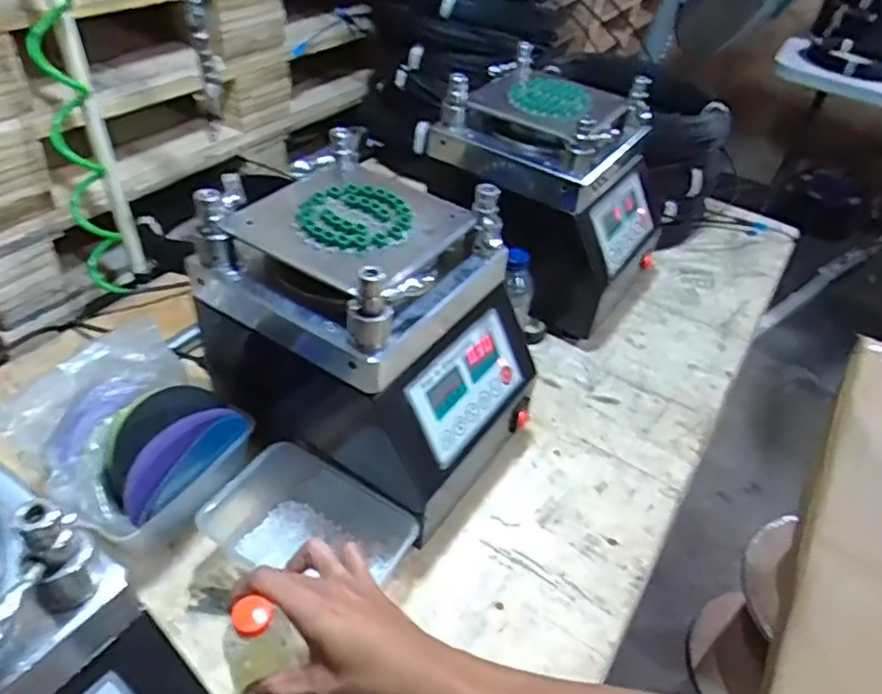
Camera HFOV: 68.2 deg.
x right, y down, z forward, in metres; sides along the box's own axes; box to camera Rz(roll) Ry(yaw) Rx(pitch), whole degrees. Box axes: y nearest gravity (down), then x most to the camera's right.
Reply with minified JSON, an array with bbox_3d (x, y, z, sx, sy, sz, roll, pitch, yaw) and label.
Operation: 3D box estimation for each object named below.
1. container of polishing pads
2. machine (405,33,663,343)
[{"bbox_3d":[-0.269,0.107,0.615,0.127,0.109,0.171,30,48,23],"label":"container of polishing pads"},{"bbox_3d":[0.150,-0.214,0.918,0.289,0.273,0.224,29,48,23],"label":"machine"}]

